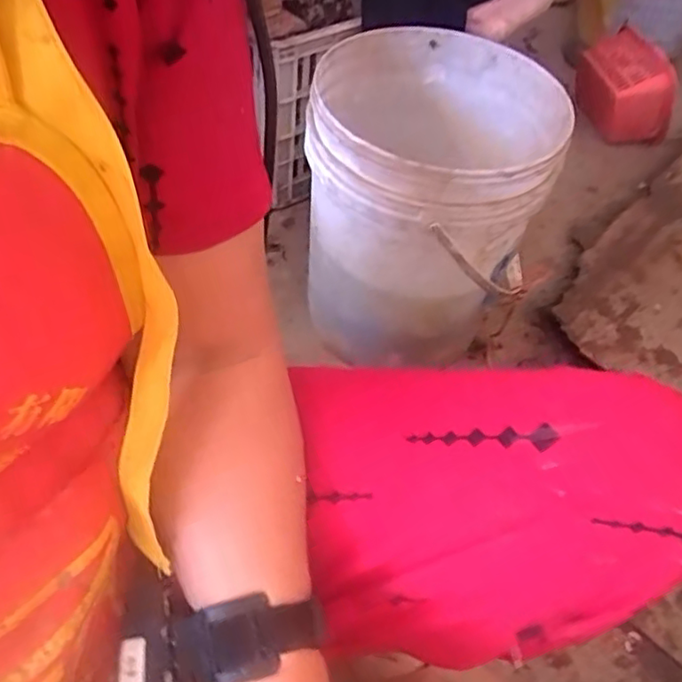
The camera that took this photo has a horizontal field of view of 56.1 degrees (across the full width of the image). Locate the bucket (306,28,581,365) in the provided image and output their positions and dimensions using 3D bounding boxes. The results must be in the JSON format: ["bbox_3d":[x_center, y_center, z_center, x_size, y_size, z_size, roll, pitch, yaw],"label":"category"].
[{"bbox_3d":[0.117,-0.182,0.844,0.273,0.294,0.313,16,51,6],"label":"bucket"}]

